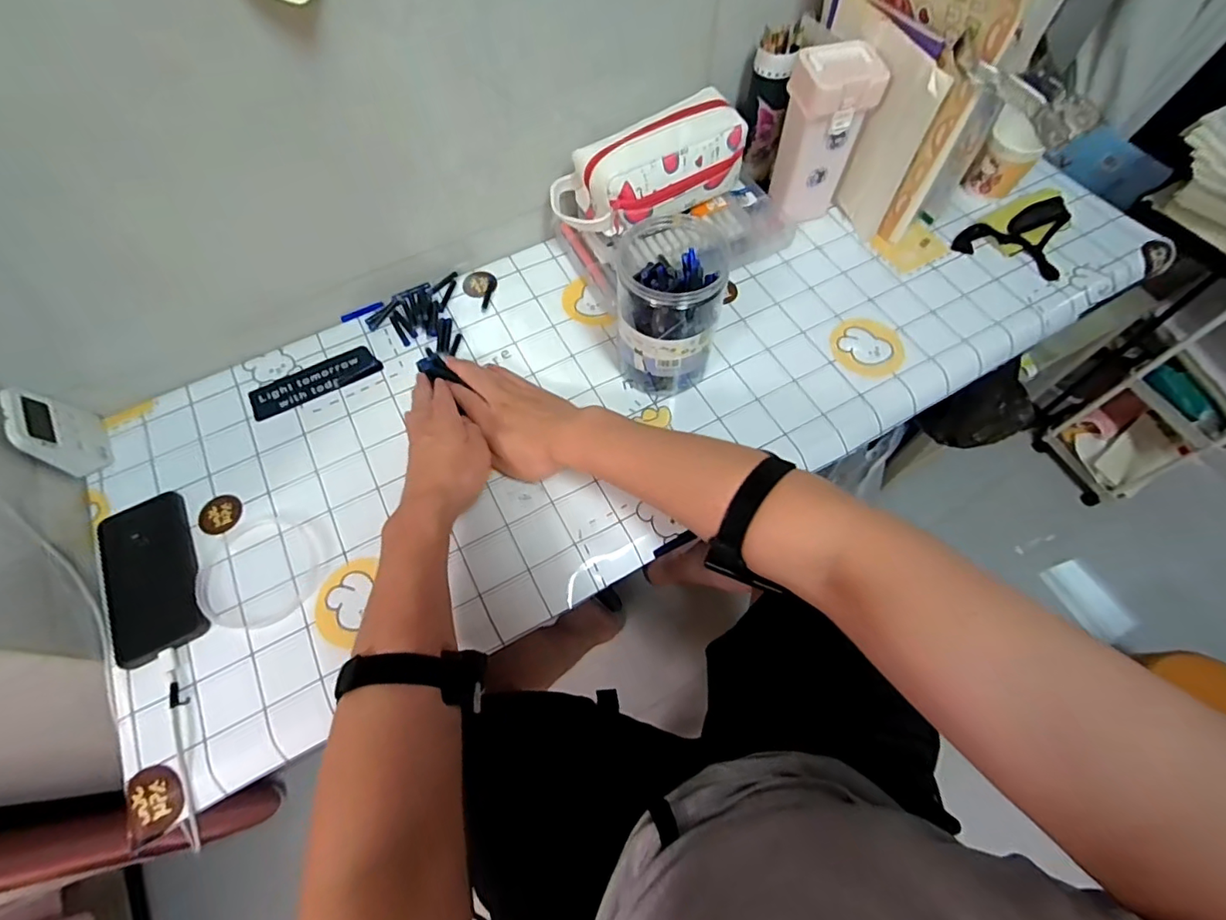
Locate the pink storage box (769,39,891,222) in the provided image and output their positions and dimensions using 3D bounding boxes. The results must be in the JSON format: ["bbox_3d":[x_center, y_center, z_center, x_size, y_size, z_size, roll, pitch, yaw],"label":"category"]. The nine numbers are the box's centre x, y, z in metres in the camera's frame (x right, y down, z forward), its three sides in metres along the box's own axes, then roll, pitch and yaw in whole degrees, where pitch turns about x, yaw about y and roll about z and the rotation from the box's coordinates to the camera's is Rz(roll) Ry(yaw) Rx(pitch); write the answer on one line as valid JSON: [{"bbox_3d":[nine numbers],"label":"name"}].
[{"bbox_3d":[0.234,-0.364,0.618,0.080,0.176,0.062,-14,66,-7],"label":"pink storage box"}]

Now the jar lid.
[{"bbox_3d":[-0.324,0.103,0.491,0.105,0.007,0.095,-1,65,-1],"label":"jar lid"}]

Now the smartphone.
[{"bbox_3d":[-0.419,0.104,0.483,0.077,0.007,0.151,-27,68,-12],"label":"smartphone"}]

